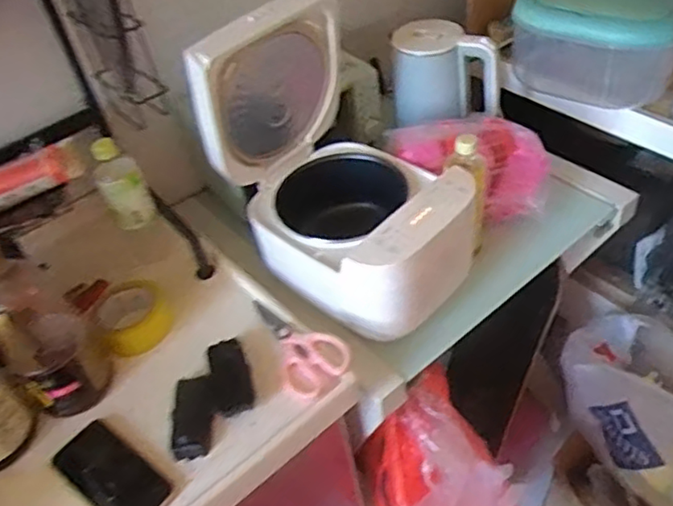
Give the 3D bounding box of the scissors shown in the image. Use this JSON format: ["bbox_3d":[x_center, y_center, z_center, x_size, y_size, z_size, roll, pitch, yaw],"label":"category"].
[{"bbox_3d":[-0.060,0.110,0.839,0.085,0.029,0.172,-30,49,-21],"label":"scissors"}]

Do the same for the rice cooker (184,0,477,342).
[{"bbox_3d":[0.014,-0.118,0.870,0.299,0.367,0.248,33,57,33],"label":"rice cooker"}]

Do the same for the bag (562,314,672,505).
[{"bbox_3d":[0.609,0.271,1.149,0.222,0.306,0.448,-18,46,-11],"label":"bag"}]

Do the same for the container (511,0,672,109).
[{"bbox_3d":[0.467,-0.380,1.130,0.282,0.195,0.220,17,50,22],"label":"container"}]

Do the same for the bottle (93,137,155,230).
[{"bbox_3d":[-0.315,-0.101,0.918,0.065,0.142,0.059,-23,47,-15],"label":"bottle"}]

